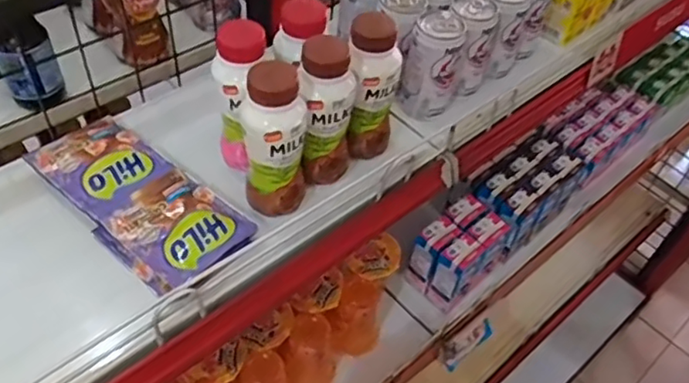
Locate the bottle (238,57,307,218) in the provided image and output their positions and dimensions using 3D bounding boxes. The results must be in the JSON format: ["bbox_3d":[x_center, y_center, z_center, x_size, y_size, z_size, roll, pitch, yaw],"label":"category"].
[{"bbox_3d":[-0.057,-0.043,0.511,0.051,0.123,0.045,0,49,-6],"label":"bottle"}]

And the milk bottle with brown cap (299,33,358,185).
[{"bbox_3d":[-0.015,-0.068,0.539,0.047,0.129,0.043,7,49,0],"label":"milk bottle with brown cap"}]

